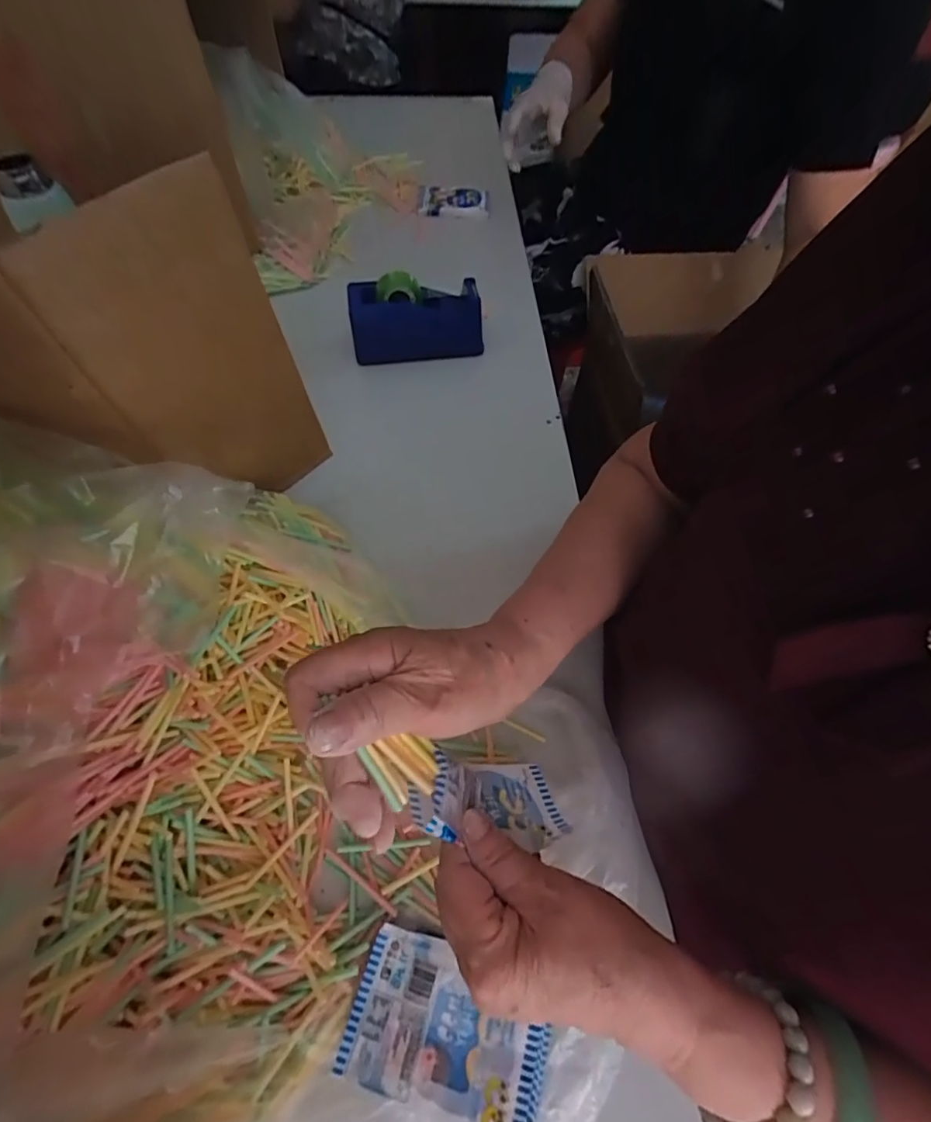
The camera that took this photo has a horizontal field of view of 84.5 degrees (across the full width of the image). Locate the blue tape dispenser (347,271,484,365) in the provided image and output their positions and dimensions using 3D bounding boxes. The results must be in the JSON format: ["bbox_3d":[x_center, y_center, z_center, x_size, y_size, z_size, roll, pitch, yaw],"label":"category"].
[{"bbox_3d":[-0.054,-0.277,0.575,0.146,0.076,0.054,-7,60,-7],"label":"blue tape dispenser"}]

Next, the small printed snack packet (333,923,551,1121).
[{"bbox_3d":[-0.008,0.265,0.288,0.113,0.012,0.068,19,60,9],"label":"small printed snack packet"}]

